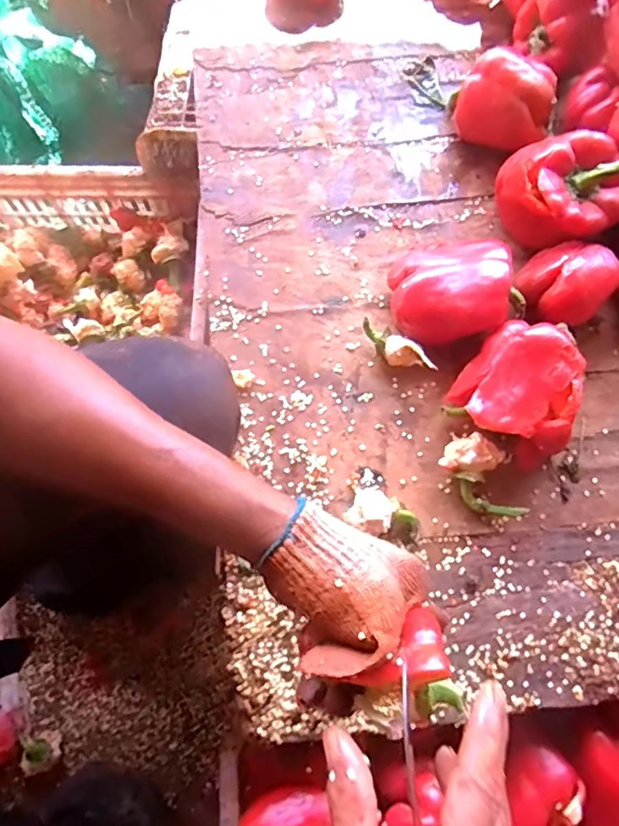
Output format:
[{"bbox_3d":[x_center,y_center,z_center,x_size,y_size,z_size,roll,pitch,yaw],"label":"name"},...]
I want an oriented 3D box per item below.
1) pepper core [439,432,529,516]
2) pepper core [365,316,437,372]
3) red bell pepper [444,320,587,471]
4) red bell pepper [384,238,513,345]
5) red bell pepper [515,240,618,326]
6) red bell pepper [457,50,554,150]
[{"bbox_3d":[0.150,0.058,0.468,0.043,0.040,0.082,-34,77,-11],"label":"pepper core"},{"bbox_3d":[0.082,-0.058,0.505,0.077,0.032,0.022,32,75,8],"label":"pepper core"},{"bbox_3d":[0.189,-0.014,0.471,0.110,0.080,0.097,37,76,9],"label":"red bell pepper"},{"bbox_3d":[0.128,-0.113,0.506,0.099,0.075,0.091,0,73,-1],"label":"red bell pepper"},{"bbox_3d":[0.235,-0.117,0.504,0.075,0.066,0.080,0,73,-1],"label":"red bell pepper"},{"bbox_3d":[0.205,-0.322,0.569,0.096,0.082,0.079,20,74,5],"label":"red bell pepper"}]

